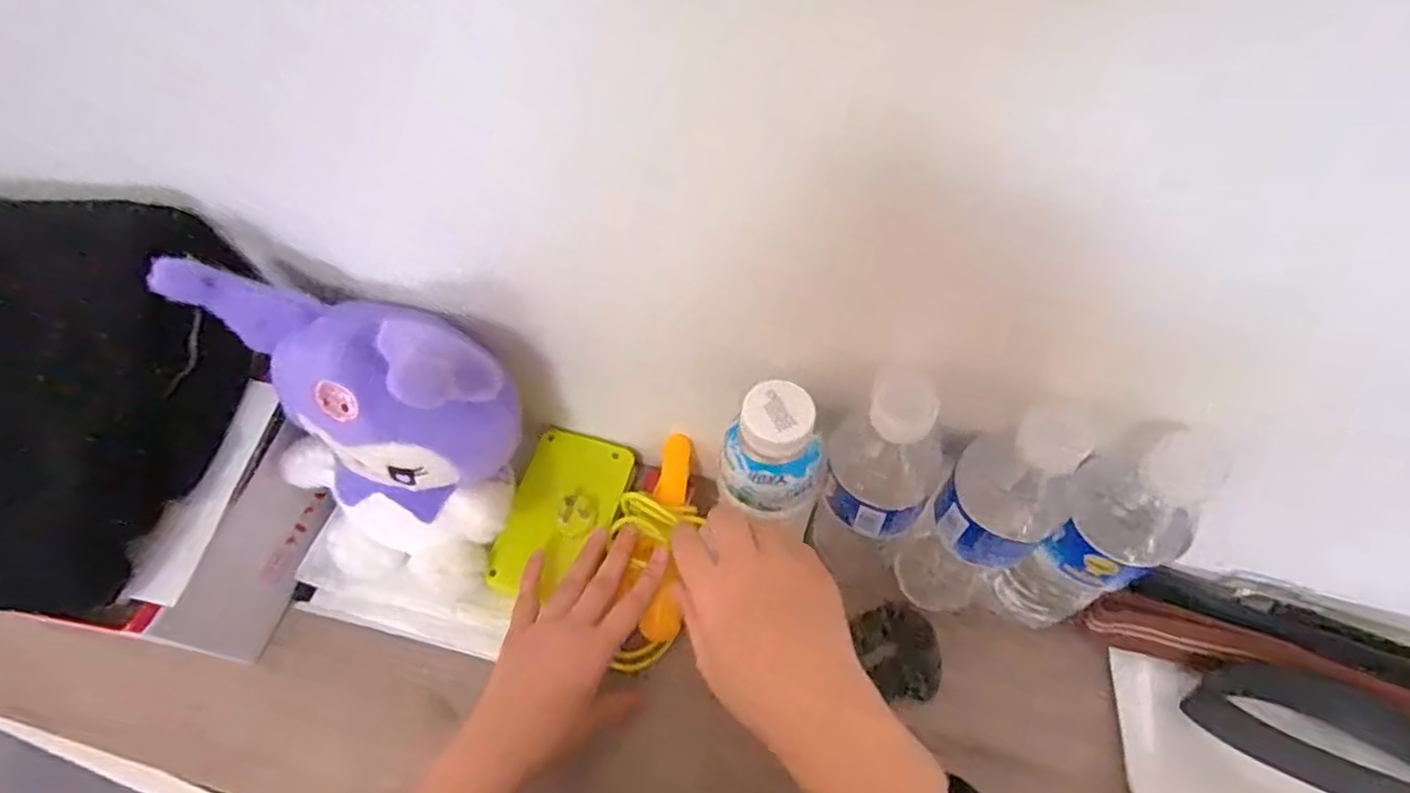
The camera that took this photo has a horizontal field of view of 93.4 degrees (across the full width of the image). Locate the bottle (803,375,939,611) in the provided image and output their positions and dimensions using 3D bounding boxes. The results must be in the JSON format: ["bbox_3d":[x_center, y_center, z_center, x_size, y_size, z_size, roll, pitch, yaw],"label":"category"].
[{"bbox_3d":[0.114,0.066,0.425,0.068,0.211,0.064,-39,66,-19],"label":"bottle"}]

